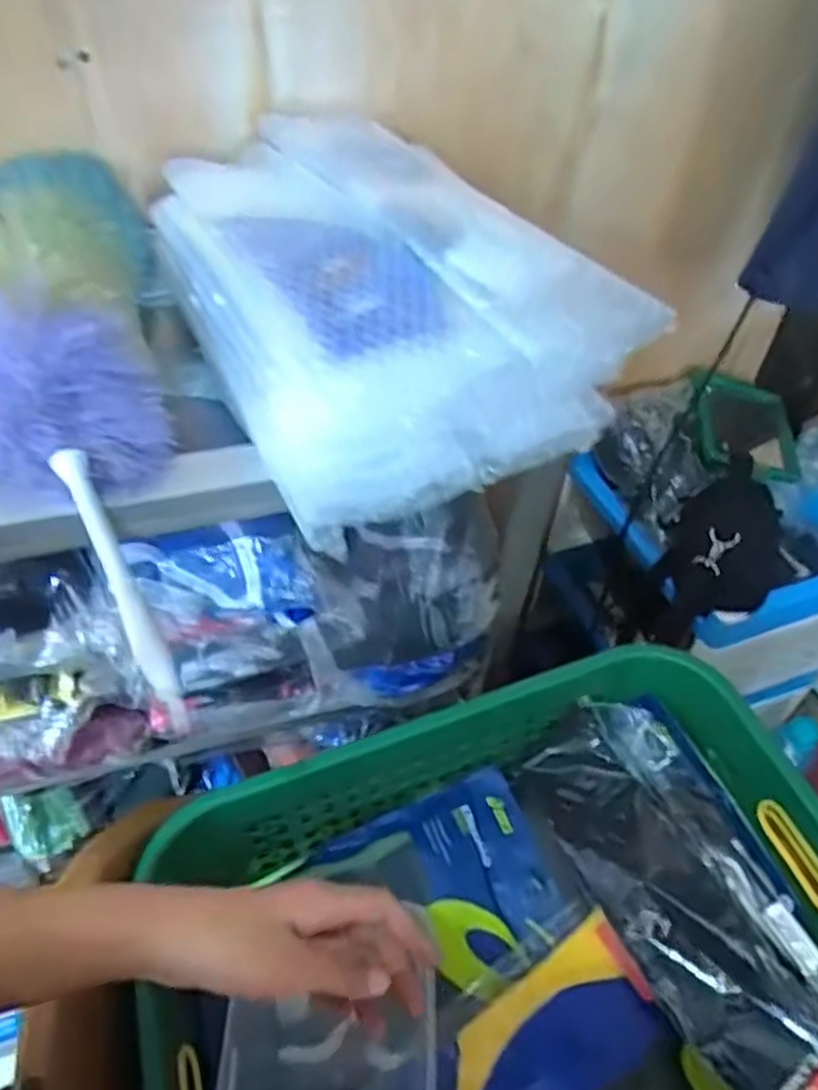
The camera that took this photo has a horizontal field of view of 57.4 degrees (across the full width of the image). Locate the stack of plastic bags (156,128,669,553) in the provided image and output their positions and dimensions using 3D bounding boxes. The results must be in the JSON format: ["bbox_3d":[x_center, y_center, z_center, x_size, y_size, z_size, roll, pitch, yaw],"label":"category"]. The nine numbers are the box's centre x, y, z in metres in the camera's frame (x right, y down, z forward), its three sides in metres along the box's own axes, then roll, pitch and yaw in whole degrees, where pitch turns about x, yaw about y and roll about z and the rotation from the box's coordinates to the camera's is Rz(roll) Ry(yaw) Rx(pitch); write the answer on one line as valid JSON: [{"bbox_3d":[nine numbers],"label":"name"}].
[{"bbox_3d":[-0.033,-0.193,0.572,0.245,0.120,0.339,-20,52,-24],"label":"stack of plastic bags"}]

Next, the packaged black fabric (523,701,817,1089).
[{"bbox_3d":[0.233,0.299,0.619,0.127,0.069,0.379,-10,48,-16],"label":"packaged black fabric"}]

